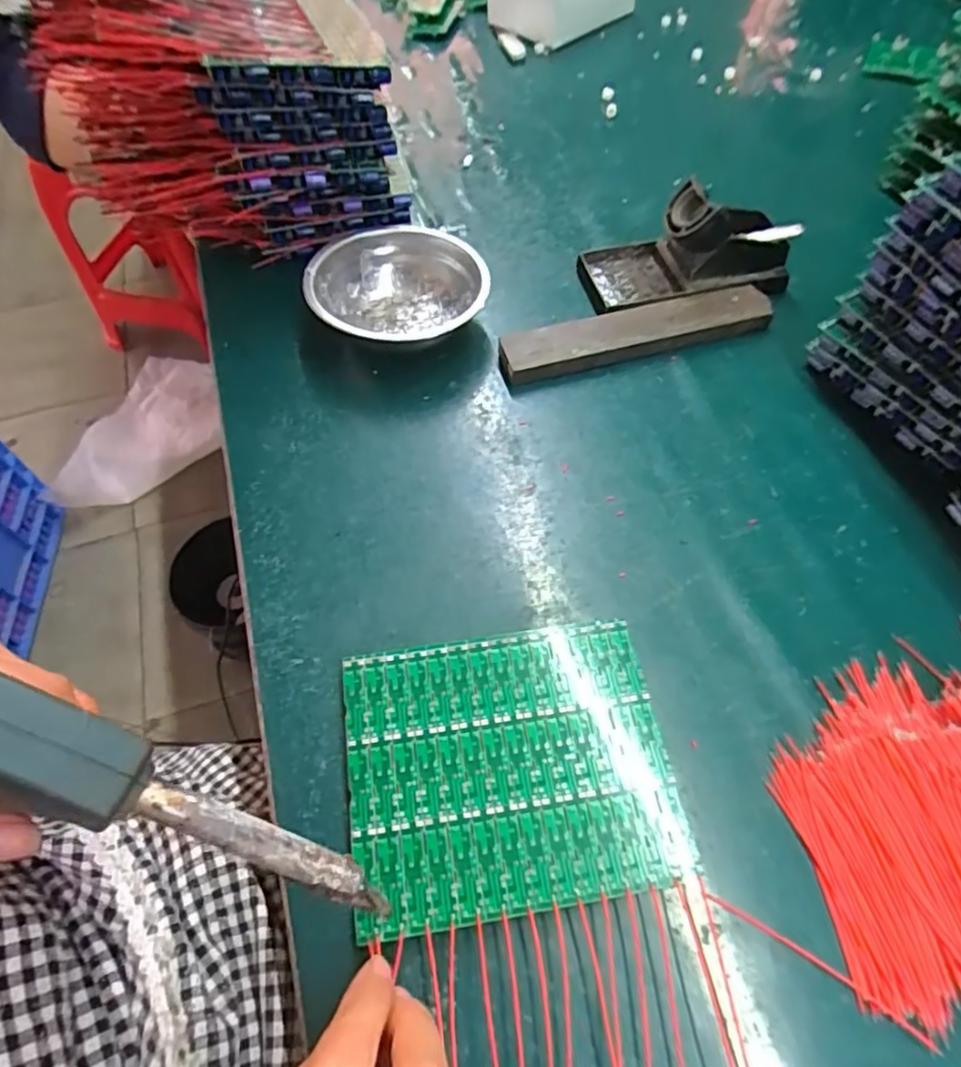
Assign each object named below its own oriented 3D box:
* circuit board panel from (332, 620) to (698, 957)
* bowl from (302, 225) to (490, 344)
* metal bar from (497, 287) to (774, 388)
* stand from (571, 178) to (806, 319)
[{"bbox_3d":[0.014,0.111,0.305,0.148,0.017,0.124,-8,58,-4],"label":"circuit board panel"},{"bbox_3d":[-0.060,-0.179,0.475,0.124,0.048,0.124,-1,57,1],"label":"bowl"},{"bbox_3d":[0.113,-0.146,0.464,0.201,0.020,0.039,-13,58,-6],"label":"metal bar"},{"bbox_3d":[0.160,-0.220,0.478,0.153,0.070,0.074,-8,58,-4],"label":"stand"}]

